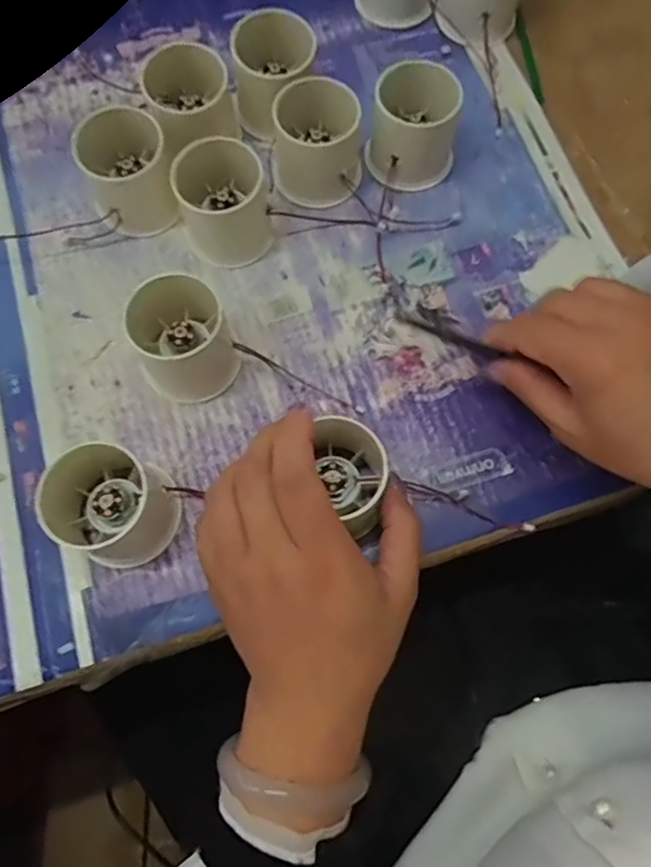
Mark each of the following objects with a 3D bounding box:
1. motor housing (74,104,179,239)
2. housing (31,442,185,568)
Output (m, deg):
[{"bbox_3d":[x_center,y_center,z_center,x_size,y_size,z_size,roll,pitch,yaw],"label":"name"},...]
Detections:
[{"bbox_3d":[-0.121,-0.161,0.354,0.050,0.044,0.062,-15,73,-5],"label":"motor housing"},{"bbox_3d":[-0.107,0.035,0.291,0.058,0.047,0.054,0,72,0],"label":"housing"}]

